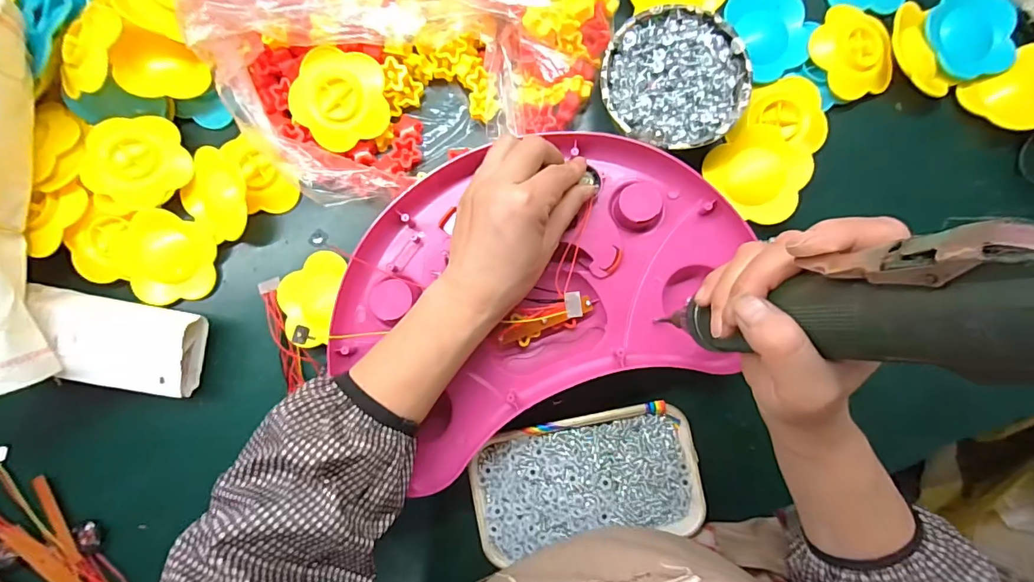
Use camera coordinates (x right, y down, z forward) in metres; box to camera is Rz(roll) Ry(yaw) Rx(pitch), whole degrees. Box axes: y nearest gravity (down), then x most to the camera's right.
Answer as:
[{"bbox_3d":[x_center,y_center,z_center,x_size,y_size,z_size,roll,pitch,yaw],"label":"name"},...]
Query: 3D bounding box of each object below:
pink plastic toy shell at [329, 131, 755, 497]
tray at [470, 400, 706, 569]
[{"bbox_3d":[0.016,-0.003,0.366,0.319,0.040,0.221,-22,86,-1],"label":"pink plastic toy shell"},{"bbox_3d":[0.055,0.151,0.378,0.174,0.021,0.099,-11,85,0],"label":"tray"}]

